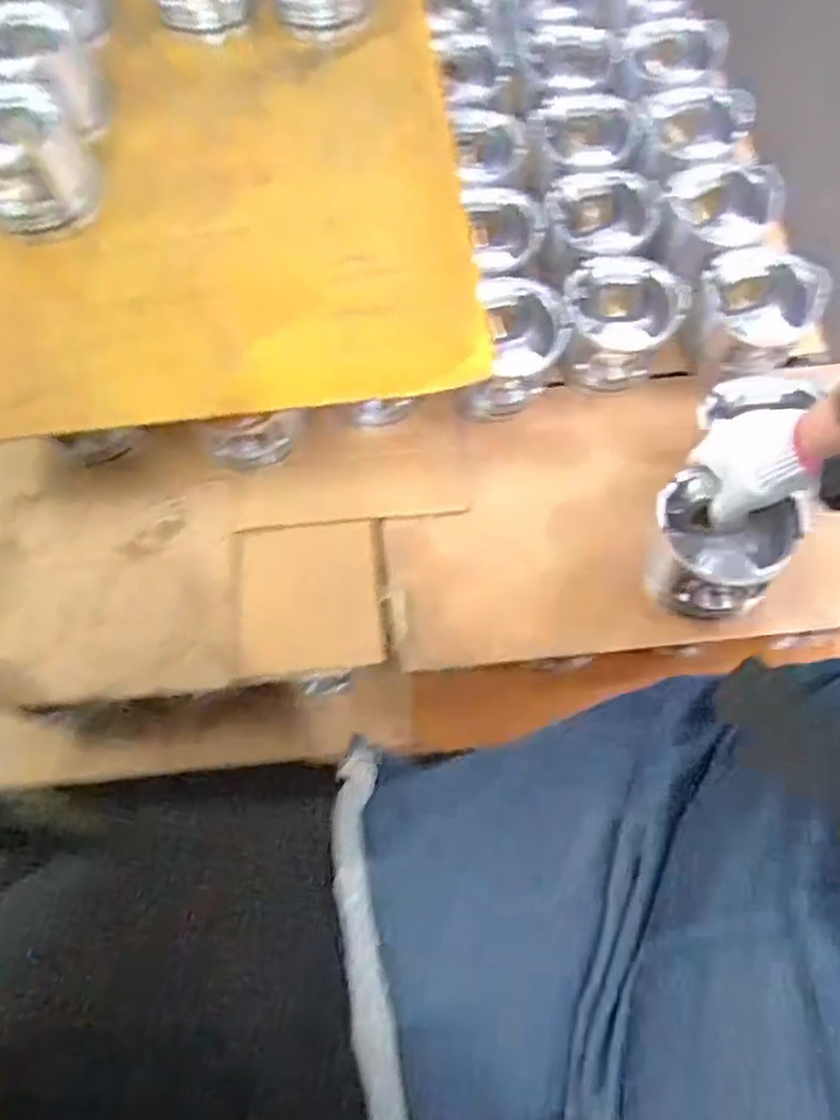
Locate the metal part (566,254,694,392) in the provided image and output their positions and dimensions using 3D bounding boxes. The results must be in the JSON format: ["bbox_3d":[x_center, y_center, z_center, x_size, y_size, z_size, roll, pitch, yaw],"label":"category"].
[{"bbox_3d":[0.204,-0.246,0.762,0.113,0.086,0.108,0,69,0],"label":"metal part"}]

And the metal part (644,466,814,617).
[{"bbox_3d":[0.249,-0.011,0.626,0.110,0.074,0.104,24,71,9],"label":"metal part"}]

